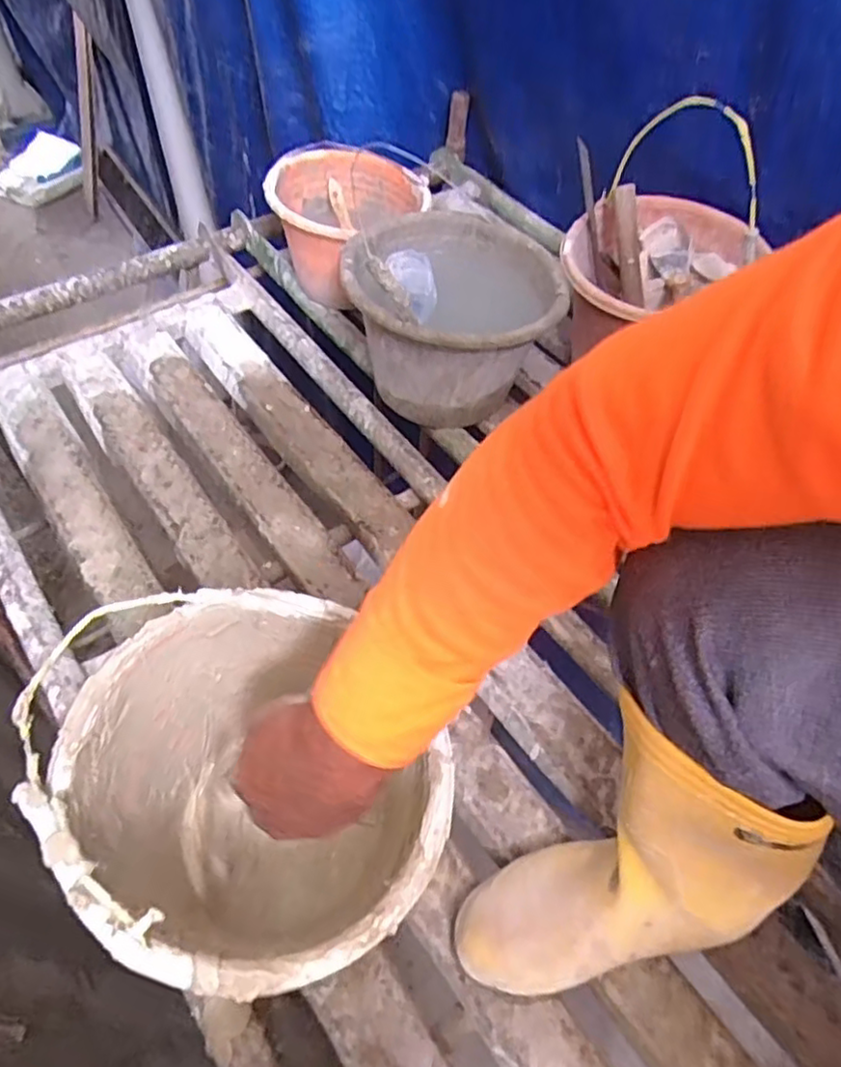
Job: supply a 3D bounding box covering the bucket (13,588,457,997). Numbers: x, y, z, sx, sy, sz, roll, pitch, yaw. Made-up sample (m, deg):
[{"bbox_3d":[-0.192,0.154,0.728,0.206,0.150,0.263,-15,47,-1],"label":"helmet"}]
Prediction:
[{"bbox_3d":[-0.131,0.218,0.547,0.250,0.213,0.280,-28,59,-22],"label":"bucket"}]

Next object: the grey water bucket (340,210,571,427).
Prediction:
[{"bbox_3d":[0.041,-0.292,0.917,0.276,0.229,0.253,2,53,-2],"label":"grey water bucket"}]

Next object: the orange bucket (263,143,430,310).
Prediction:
[{"bbox_3d":[-0.132,-0.487,1.086,0.235,0.179,0.257,2,53,-2],"label":"orange bucket"}]

